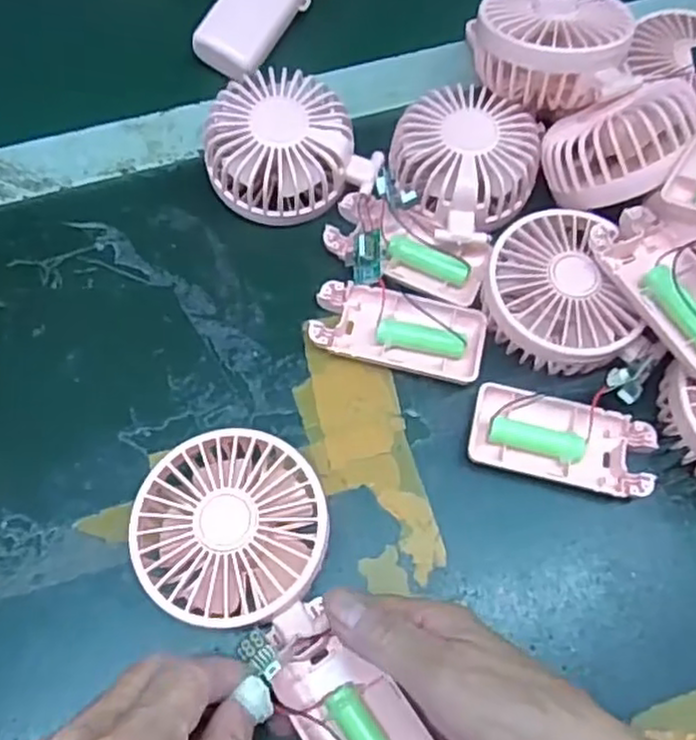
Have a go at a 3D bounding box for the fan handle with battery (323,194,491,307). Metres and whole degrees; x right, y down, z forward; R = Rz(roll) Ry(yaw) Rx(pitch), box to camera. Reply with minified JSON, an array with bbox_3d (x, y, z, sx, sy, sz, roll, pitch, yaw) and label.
[{"bbox_3d":[0.034,-0.069,0.411,0.092,0.015,0.043,21,67,7],"label":"fan handle with battery"}]

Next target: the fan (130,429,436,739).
[{"bbox_3d":[-0.025,0.110,0.312,0.078,0.045,0.180,-31,79,-14],"label":"fan"}]

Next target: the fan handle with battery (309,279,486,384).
[{"bbox_3d":[0.028,-0.022,0.396,0.092,0.016,0.043,12,67,3],"label":"fan handle with battery"}]

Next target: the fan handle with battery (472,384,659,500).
[{"bbox_3d":[0.111,0.038,0.373,0.092,0.016,0.044,13,67,4],"label":"fan handle with battery"}]

